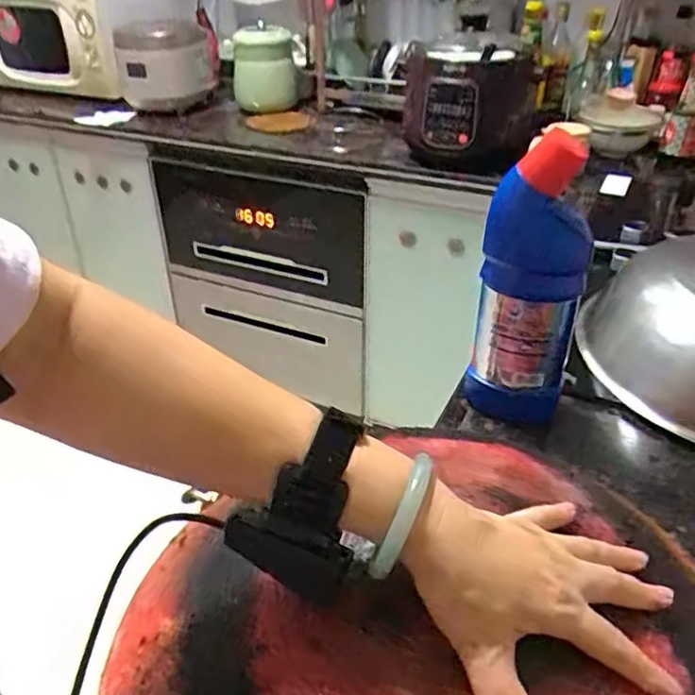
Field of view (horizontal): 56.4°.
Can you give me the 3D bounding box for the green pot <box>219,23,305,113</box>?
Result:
[{"bbox_3d":[-0.207,-0.695,1.616,0.193,0.178,0.133,-5,34,-6],"label":"green pot"}]

